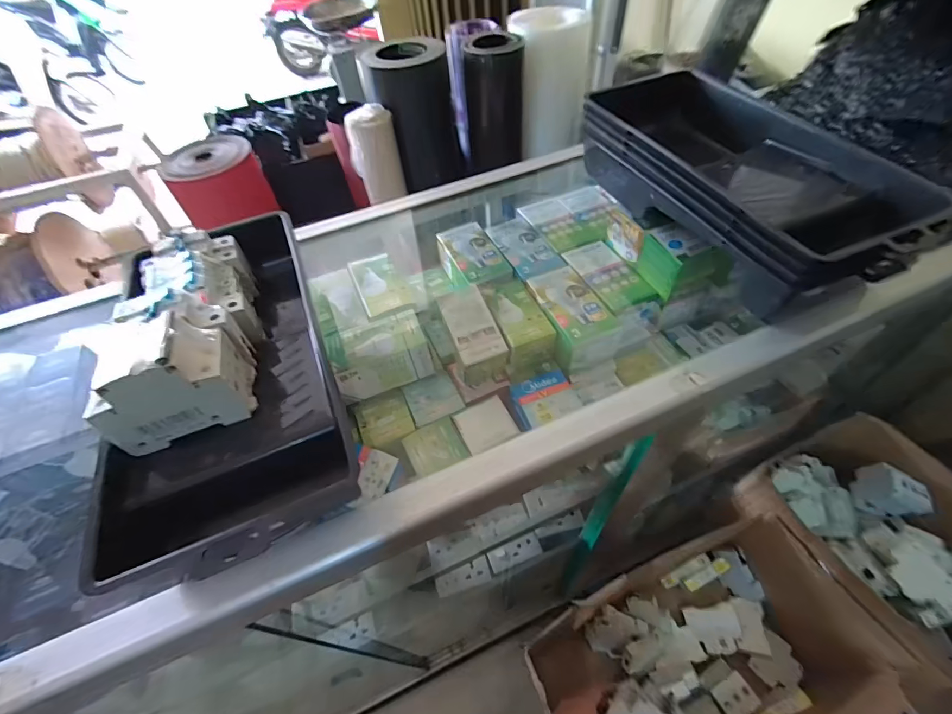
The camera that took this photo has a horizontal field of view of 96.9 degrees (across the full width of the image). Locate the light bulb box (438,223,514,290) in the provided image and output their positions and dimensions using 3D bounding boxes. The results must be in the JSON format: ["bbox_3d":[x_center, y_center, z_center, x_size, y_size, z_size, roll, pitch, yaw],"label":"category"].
[{"bbox_3d":[-0.006,-0.126,0.582,0.072,0.060,0.123,-20,53,-10],"label":"light bulb box"}]

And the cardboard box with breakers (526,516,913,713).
[{"bbox_3d":[0.334,0.466,0.631,0.430,0.198,0.245,-23,54,-12],"label":"cardboard box with breakers"}]

